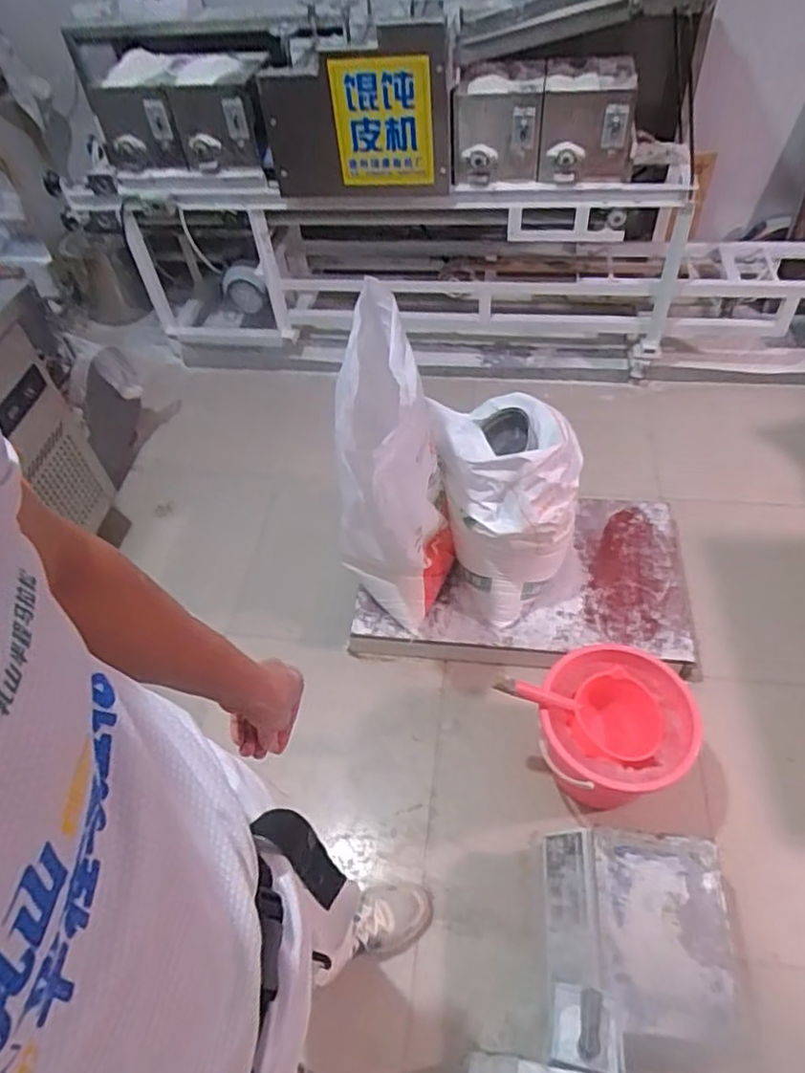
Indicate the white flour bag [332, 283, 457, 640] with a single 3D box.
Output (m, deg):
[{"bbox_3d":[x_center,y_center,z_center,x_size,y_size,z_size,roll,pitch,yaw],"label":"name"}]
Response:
[{"bbox_3d":[-0.025,-0.096,1.467,0.243,0.697,0.449,-2,51,3],"label":"white flour bag"}]

